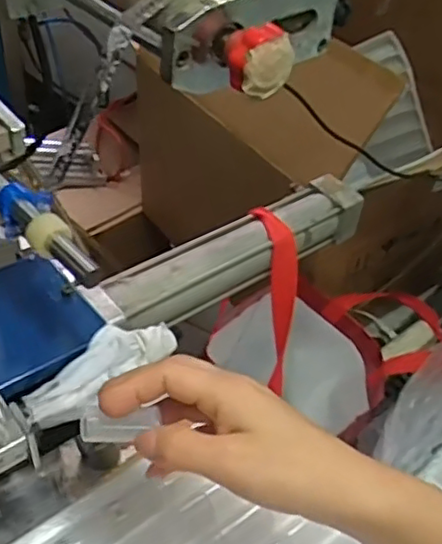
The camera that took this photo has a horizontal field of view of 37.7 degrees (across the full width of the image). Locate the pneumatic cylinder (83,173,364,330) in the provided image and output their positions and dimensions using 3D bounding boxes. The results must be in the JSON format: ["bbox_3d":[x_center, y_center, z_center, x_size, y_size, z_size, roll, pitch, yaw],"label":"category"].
[{"bbox_3d":[0.011,-0.015,0.567,0.276,0.050,0.065,-27,53,-29],"label":"pneumatic cylinder"}]

